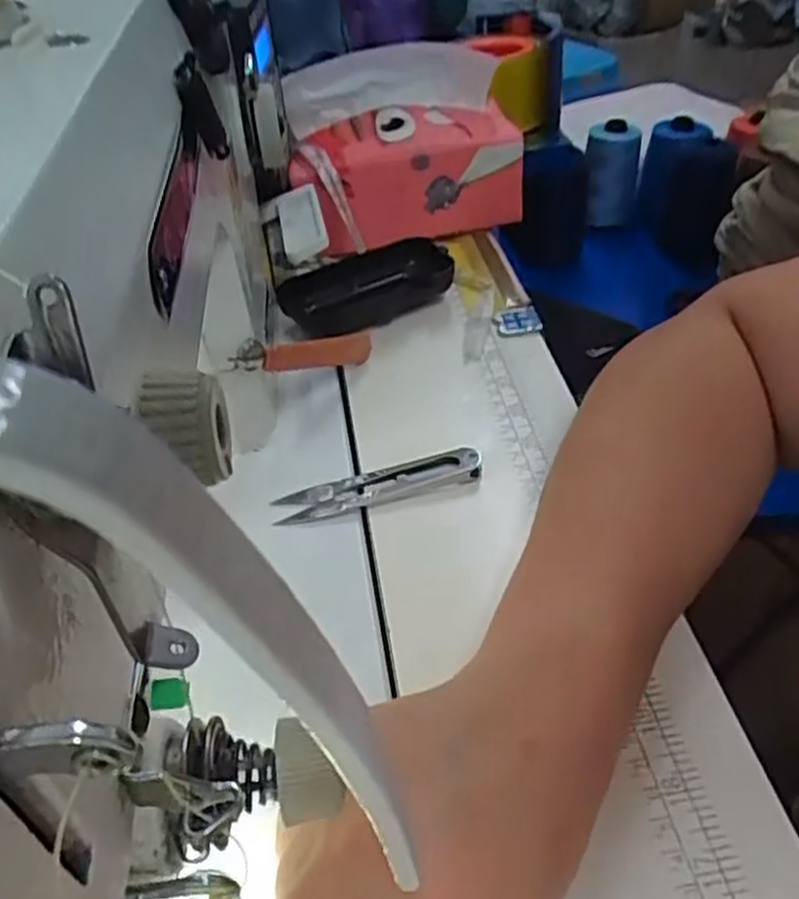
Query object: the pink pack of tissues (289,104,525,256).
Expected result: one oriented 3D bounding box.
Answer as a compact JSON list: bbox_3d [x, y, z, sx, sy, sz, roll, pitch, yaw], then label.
[{"bbox_3d":[0.008,-0.190,0.517,0.154,0.075,0.077,-15,44,-17],"label":"pink pack of tissues"}]

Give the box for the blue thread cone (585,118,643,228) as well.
[{"bbox_3d":[0.246,-0.320,0.862,0.057,0.112,0.056,12,43,13],"label":"blue thread cone"}]

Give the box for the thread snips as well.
[{"bbox_3d":[-0.010,0.017,0.366,0.100,0.011,0.022,-6,42,-8],"label":"thread snips"}]

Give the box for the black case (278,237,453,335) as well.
[{"bbox_3d":[-0.019,-0.106,0.474,0.112,0.026,0.050,-13,43,-15],"label":"black case"}]

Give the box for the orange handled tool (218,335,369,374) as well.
[{"bbox_3d":[-0.049,-0.050,0.392,0.009,0.017,0.118,21,19,25],"label":"orange handled tool"}]

